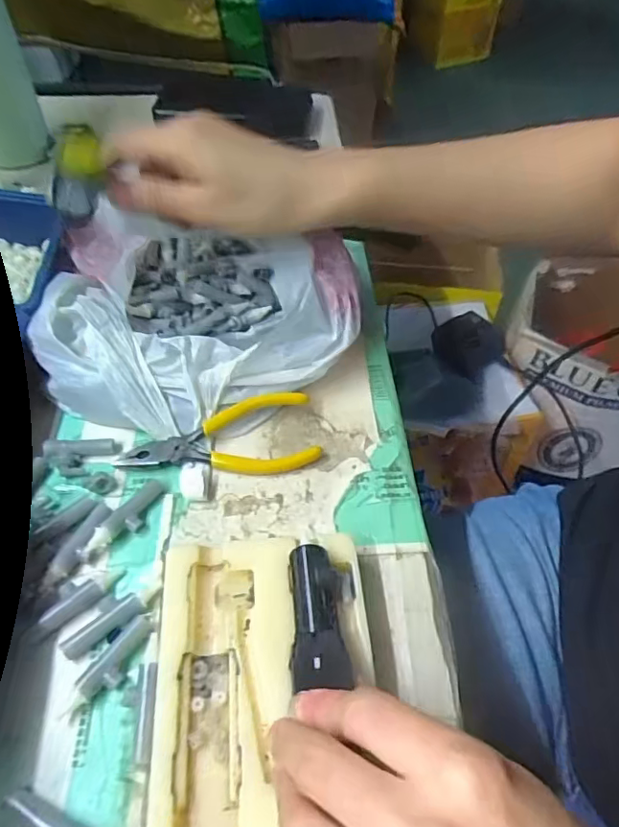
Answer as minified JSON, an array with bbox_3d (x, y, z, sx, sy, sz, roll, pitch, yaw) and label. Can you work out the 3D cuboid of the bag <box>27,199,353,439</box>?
[{"bbox_3d":[-0.080,-0.088,0.358,0.189,0.062,0.193,-17,55,-17],"label":"bag"}]

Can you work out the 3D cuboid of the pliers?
[{"bbox_3d":[-0.051,0.017,0.309,0.108,0.017,0.045,-10,53,-12],"label":"pliers"}]

